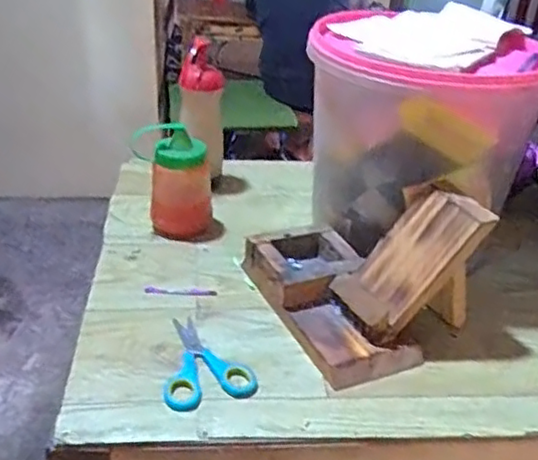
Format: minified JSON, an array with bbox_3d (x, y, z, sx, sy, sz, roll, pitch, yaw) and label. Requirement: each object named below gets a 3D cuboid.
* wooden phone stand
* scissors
[{"bbox_3d":[0.091,0.024,0.637,0.166,0.124,0.198,-12,34,-25],"label":"wooden phone stand"},{"bbox_3d":[-0.061,0.112,0.581,0.077,0.008,0.110,-8,33,-17],"label":"scissors"}]

